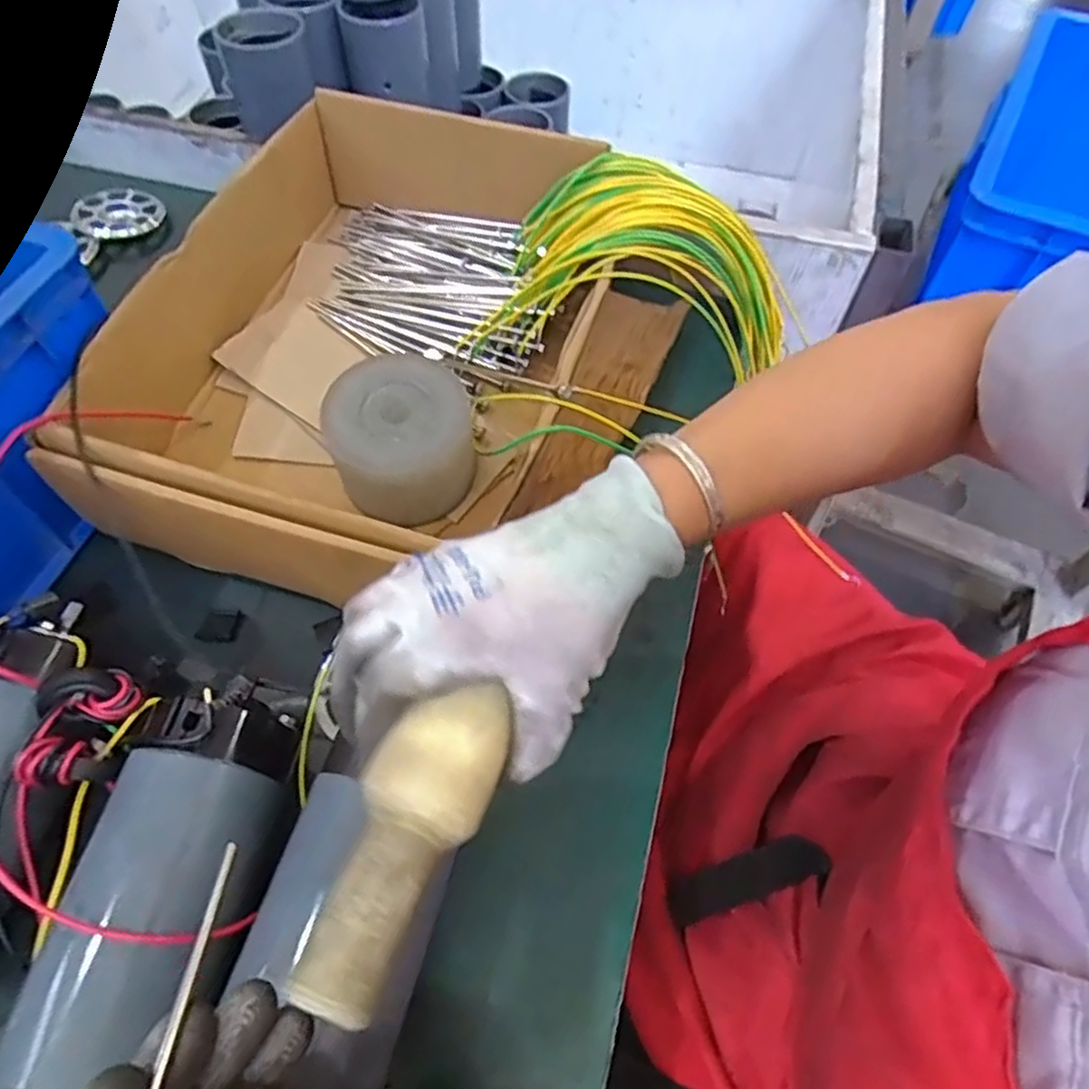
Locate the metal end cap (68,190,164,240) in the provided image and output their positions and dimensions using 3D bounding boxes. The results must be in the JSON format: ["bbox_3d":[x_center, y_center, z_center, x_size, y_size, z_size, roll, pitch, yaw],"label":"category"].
[{"bbox_3d":[-0.368,-0.286,0.614,0.066,0.008,0.061,9,64,-9],"label":"metal end cap"}]

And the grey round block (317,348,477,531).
[{"bbox_3d":[-0.085,-0.061,0.436,0.085,0.060,0.091,1,58,-1],"label":"grey round block"}]

